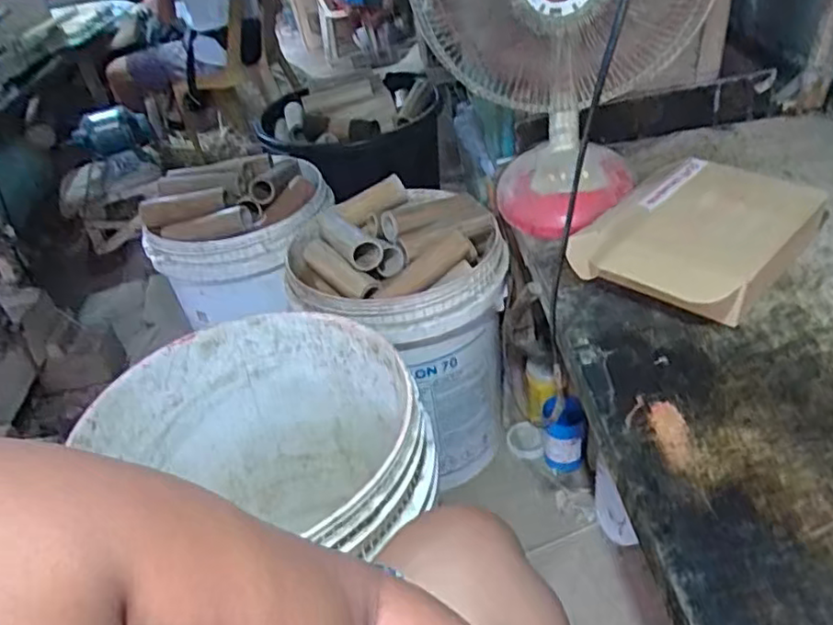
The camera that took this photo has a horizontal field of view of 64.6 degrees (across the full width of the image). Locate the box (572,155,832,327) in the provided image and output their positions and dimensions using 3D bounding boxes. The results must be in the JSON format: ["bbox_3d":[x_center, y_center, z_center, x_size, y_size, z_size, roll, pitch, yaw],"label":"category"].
[{"bbox_3d":[0.387,-0.108,0.918,0.332,0.089,0.239,-32,43,-30],"label":"box"}]

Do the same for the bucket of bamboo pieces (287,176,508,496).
[{"bbox_3d":[-0.018,0.051,1.258,0.353,0.489,0.333,-4,37,3],"label":"bucket of bamboo pieces"}]

